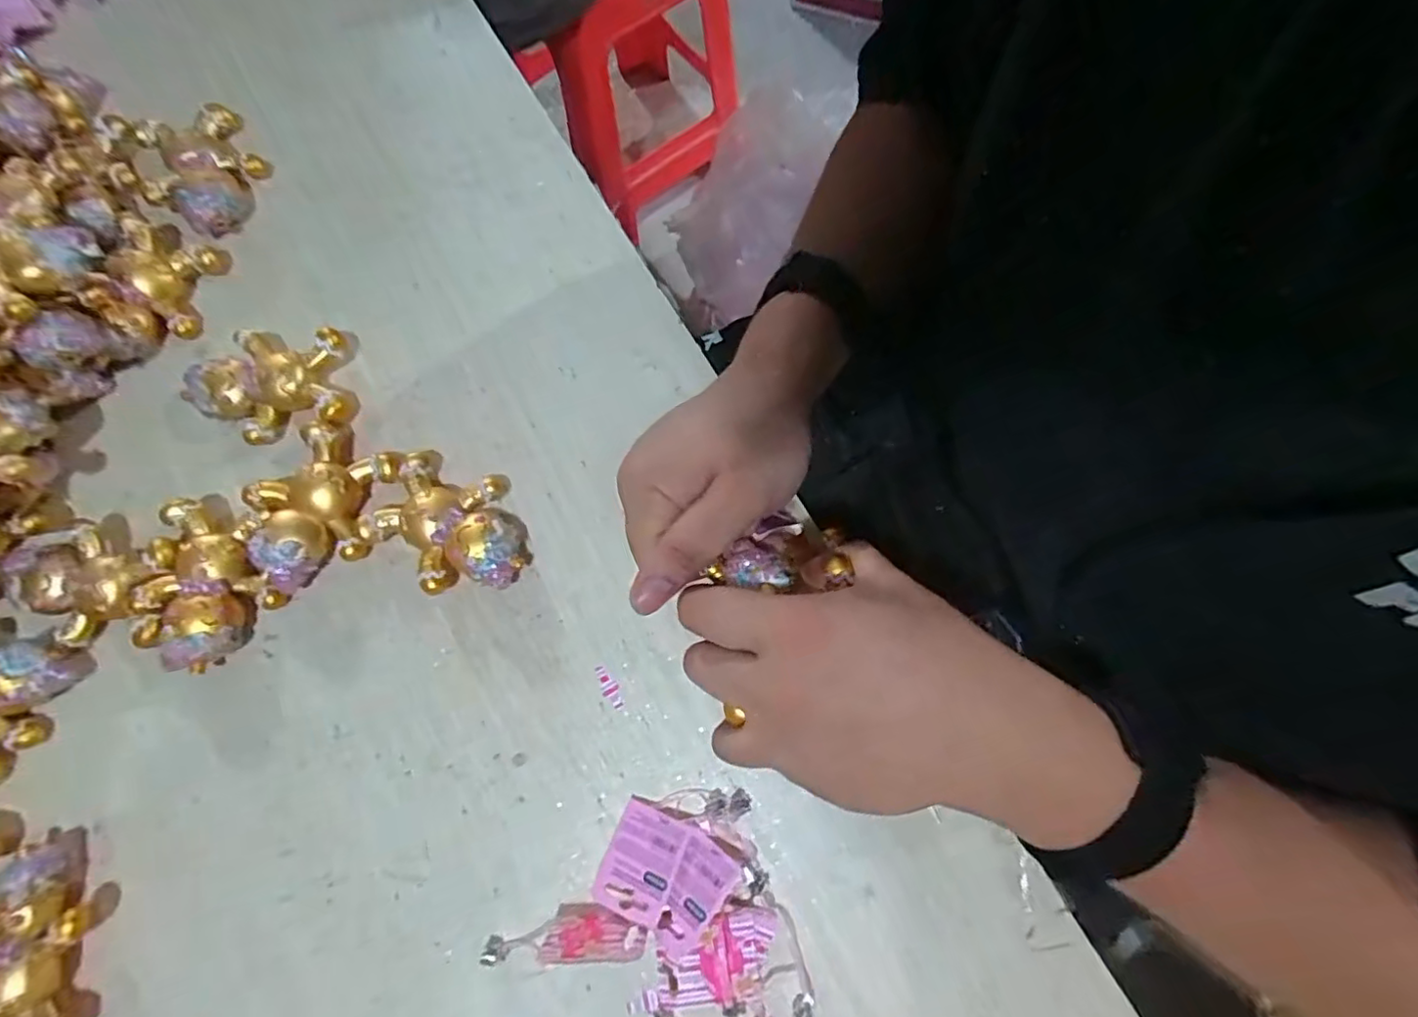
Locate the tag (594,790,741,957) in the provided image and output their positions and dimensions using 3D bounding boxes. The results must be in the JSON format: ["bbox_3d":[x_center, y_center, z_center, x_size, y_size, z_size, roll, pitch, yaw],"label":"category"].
[{"bbox_3d":[-0.030,0.226,0.385,0.077,0.019,0.064,33,79,8],"label":"tag"}]

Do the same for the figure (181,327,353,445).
[{"bbox_3d":[-0.323,-0.088,0.454,0.106,0.033,0.077,-8,77,-1],"label":"figure"}]

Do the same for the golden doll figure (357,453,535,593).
[{"bbox_3d":[-0.177,0.012,0.432,0.111,0.030,0.086,26,78,6],"label":"golden doll figure"}]

